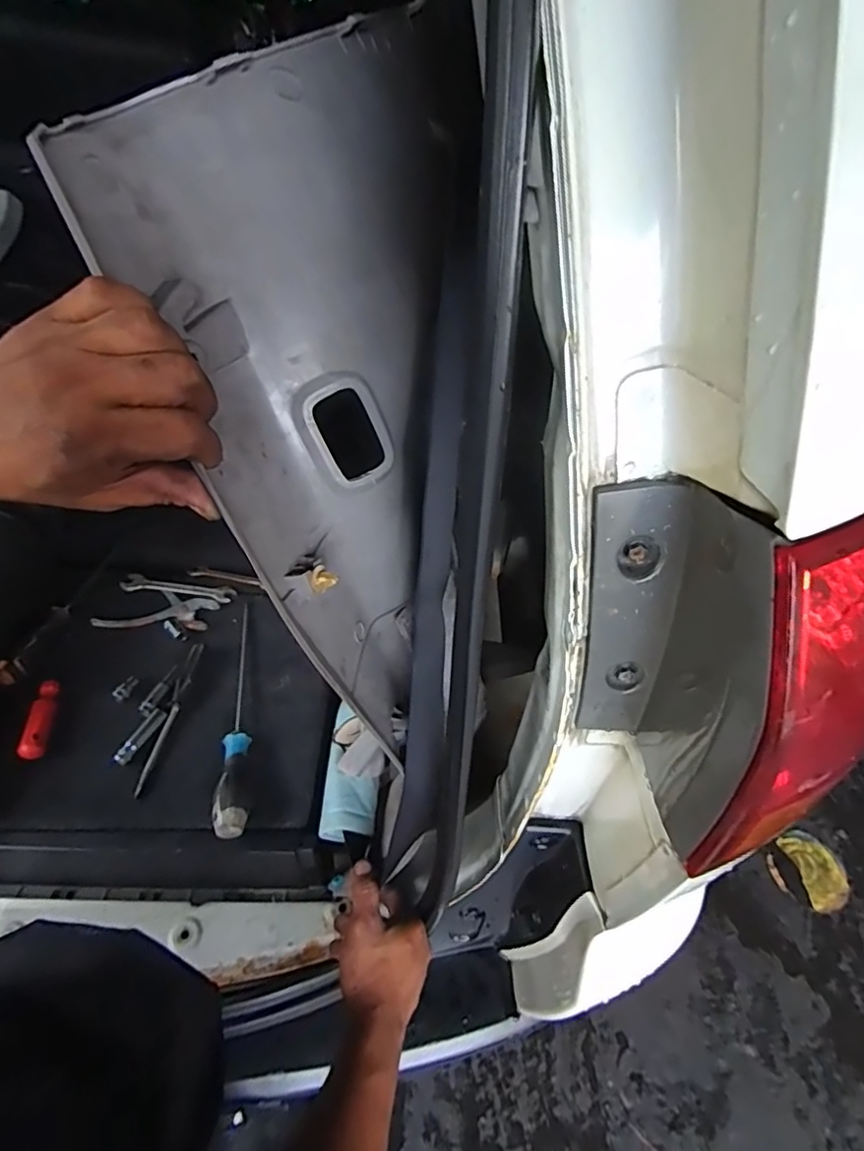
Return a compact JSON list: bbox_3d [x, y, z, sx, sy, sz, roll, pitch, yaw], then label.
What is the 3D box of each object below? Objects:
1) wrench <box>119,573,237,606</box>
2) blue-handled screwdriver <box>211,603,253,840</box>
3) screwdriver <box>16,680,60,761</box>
[{"bbox_3d":[-0.339,0.017,0.758,0.141,0.007,0.033,9,37,-3],"label":"wrench"},{"bbox_3d":[-0.219,0.144,0.642,0.030,0.038,0.295,-3,47,-9],"label":"blue-handled screwdriver"},{"bbox_3d":[-0.424,0.154,0.611,0.023,0.016,0.093,-7,48,-12],"label":"screwdriver"}]

